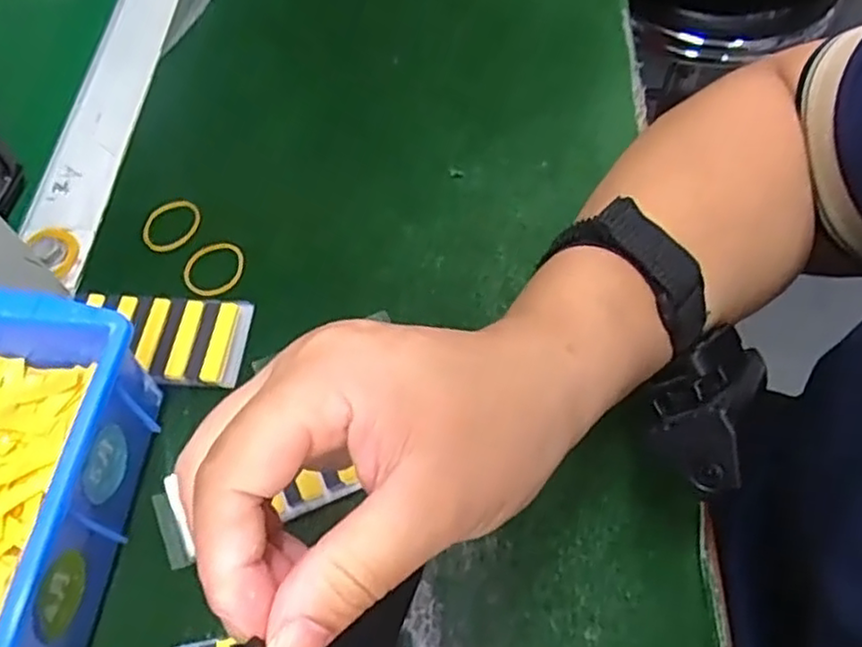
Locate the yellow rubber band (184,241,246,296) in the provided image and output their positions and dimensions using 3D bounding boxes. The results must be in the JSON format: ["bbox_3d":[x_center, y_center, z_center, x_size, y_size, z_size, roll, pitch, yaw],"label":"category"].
[{"bbox_3d":[-0.108,-0.028,0.343,0.032,0.004,0.030,-28,63,-13],"label":"yellow rubber band"}]

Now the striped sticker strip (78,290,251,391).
[{"bbox_3d":[-0.128,0.006,0.322,0.083,0.007,0.044,5,61,6],"label":"striped sticker strip"}]

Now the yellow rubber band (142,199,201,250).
[{"bbox_3d":[-0.135,-0.052,0.357,0.025,0.004,0.032,36,68,21],"label":"yellow rubber band"}]

